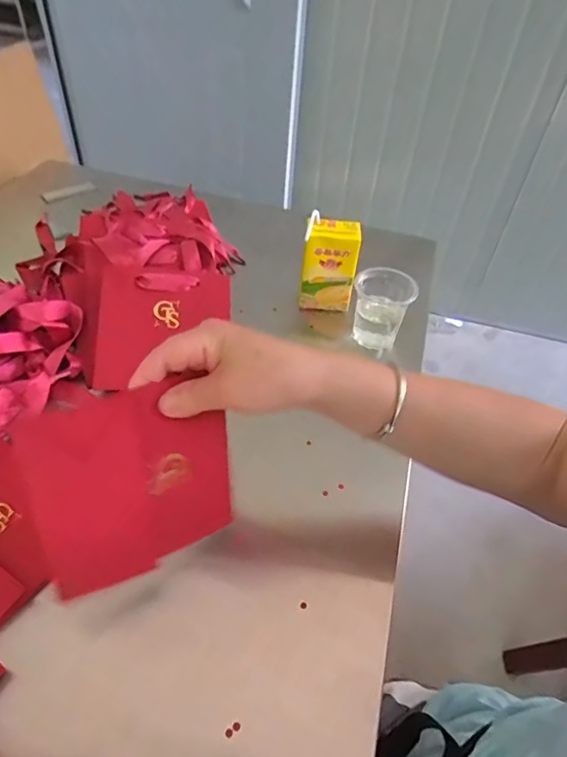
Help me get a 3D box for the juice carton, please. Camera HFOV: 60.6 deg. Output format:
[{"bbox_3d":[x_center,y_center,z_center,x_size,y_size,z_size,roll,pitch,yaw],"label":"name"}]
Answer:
[{"bbox_3d":[0.057,-0.140,0.606,0.063,0.112,0.037,7,45,2],"label":"juice carton"}]

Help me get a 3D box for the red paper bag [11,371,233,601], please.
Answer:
[{"bbox_3d":[-0.099,0.072,0.338,0.134,0.137,0.009,-18,29,-32],"label":"red paper bag"}]

